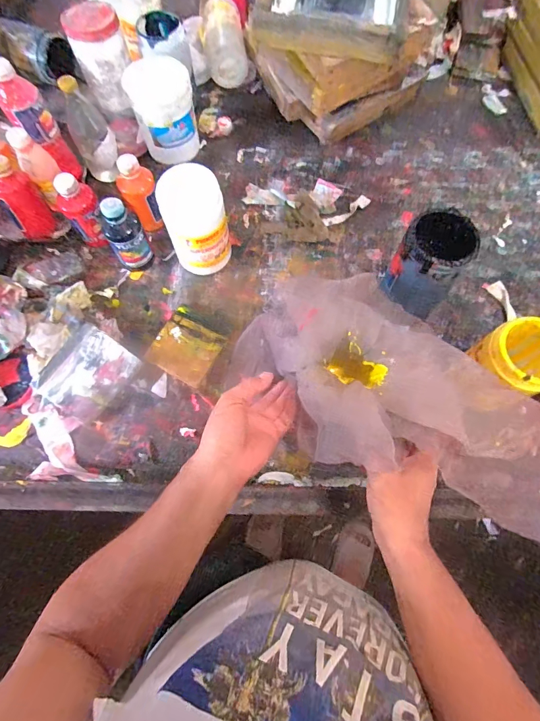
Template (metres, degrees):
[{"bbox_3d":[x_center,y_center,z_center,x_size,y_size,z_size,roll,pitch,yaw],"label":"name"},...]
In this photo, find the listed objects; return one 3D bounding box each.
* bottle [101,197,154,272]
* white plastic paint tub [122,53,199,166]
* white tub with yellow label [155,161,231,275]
[{"bbox_3d":[-0.238,-0.208,0.615,0.058,0.128,0.065,-31,72,-9],"label":"bottle"},{"bbox_3d":[-0.198,-0.471,0.714,0.114,0.139,0.132,-15,70,-4],"label":"white plastic paint tub"},{"bbox_3d":[-0.113,-0.210,0.596,0.095,0.168,0.081,-19,71,-5],"label":"white tub with yellow label"}]

